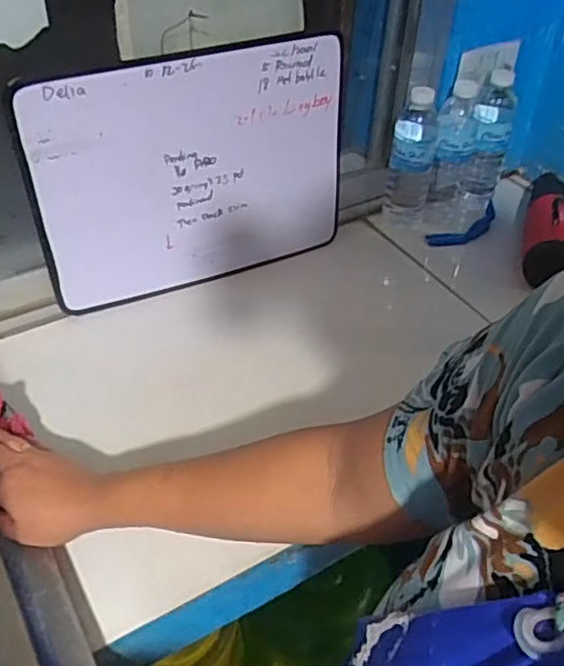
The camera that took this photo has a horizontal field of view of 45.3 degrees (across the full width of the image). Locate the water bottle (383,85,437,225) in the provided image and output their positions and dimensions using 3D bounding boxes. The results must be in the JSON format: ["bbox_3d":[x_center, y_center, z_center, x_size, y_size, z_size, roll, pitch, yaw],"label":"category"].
[{"bbox_3d":[0.186,-0.246,0.971,0.063,0.201,0.056,11,43,10],"label":"water bottle"}]

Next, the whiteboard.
[{"bbox_3d":[-0.100,-0.191,0.820,0.388,0.284,0.017,-17,43,-21],"label":"whiteboard"}]

